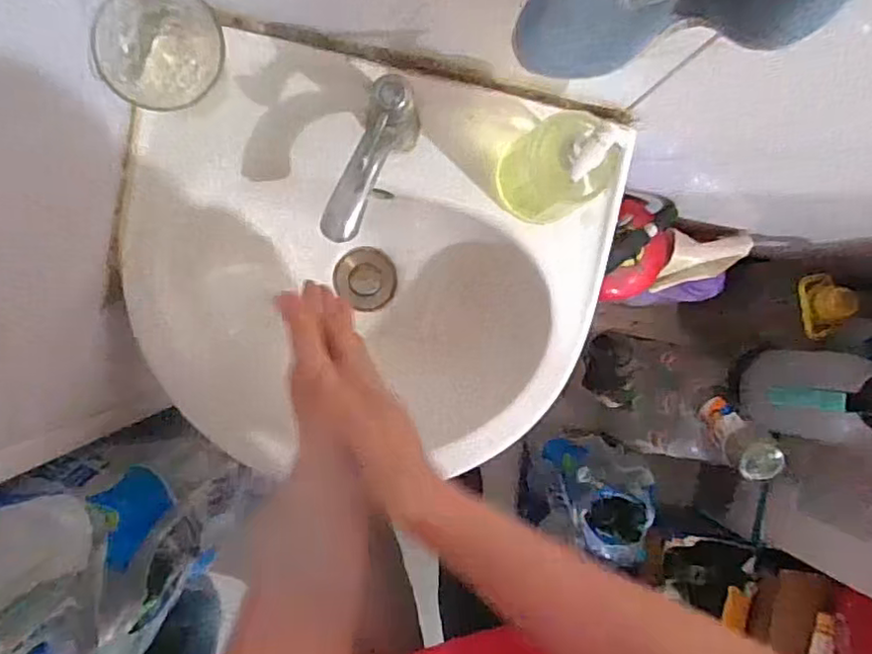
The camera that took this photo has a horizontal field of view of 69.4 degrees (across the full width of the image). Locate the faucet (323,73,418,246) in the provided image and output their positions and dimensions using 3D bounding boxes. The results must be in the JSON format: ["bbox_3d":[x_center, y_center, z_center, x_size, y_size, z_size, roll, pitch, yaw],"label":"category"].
[{"bbox_3d":[-0.051,-0.123,0.482,0.033,0.092,0.122,29,89,-6],"label":"faucet"}]

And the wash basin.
[{"bbox_3d":[-0.065,-0.045,0.591,0.394,0.150,0.333,12,90,-6],"label":"wash basin"}]

